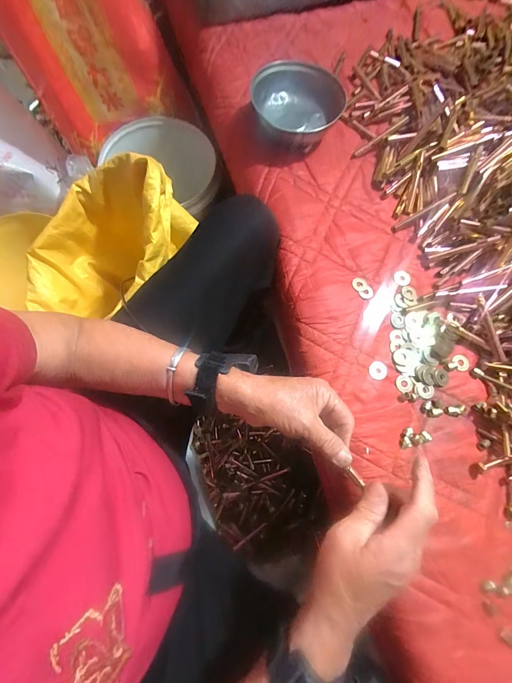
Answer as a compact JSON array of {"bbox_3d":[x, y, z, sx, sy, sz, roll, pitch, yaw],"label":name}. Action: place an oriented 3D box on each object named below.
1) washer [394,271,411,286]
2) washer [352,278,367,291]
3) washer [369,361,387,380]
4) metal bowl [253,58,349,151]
[{"bbox_3d":[0.207,-0.089,0.434,0.022,0.005,0.023,1,73,-2],"label":"washer"},{"bbox_3d":[0.146,-0.080,0.431,0.021,0.006,0.019,-7,74,-4],"label":"washer"},{"bbox_3d":[0.158,0.037,0.395,0.024,0.004,0.023,1,73,-2],"label":"washer"},{"bbox_3d":[0.065,-0.361,0.478,0.140,0.048,0.143,-20,75,-8],"label":"metal bowl"}]

